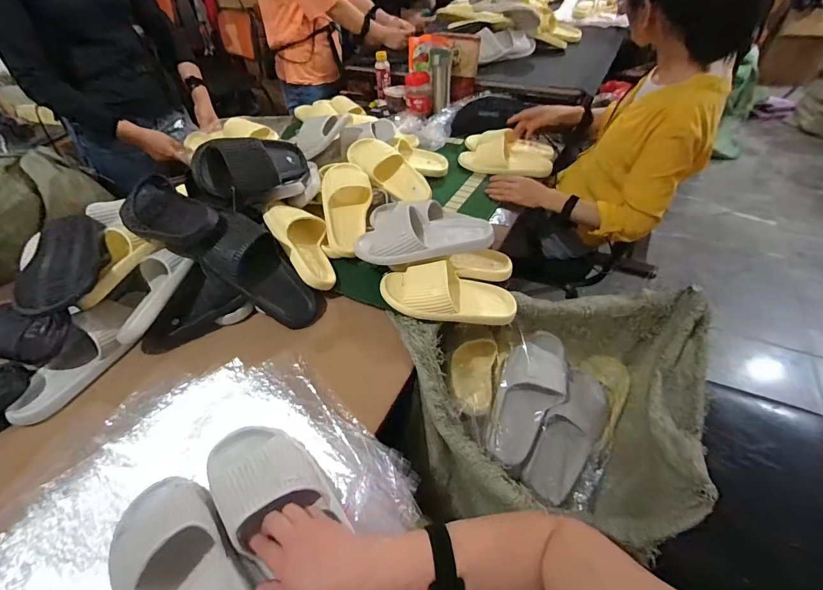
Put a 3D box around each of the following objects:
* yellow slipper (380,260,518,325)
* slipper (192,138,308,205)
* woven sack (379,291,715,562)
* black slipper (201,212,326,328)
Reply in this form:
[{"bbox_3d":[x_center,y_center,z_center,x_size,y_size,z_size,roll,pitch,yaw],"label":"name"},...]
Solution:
[{"bbox_3d":[0.077,-0.002,0.720,0.256,0.064,0.110,10,47,-6],"label":"yellow slipper"},{"bbox_3d":[-0.314,-0.272,0.811,0.101,0.118,0.287,15,30,18],"label":"slipper"},{"bbox_3d":[0.244,0.200,0.743,0.532,0.312,0.481,10,48,14],"label":"woven sack"},{"bbox_3d":[-0.276,-0.036,0.715,0.246,0.074,0.105,48,55,-11],"label":"black slipper"}]

